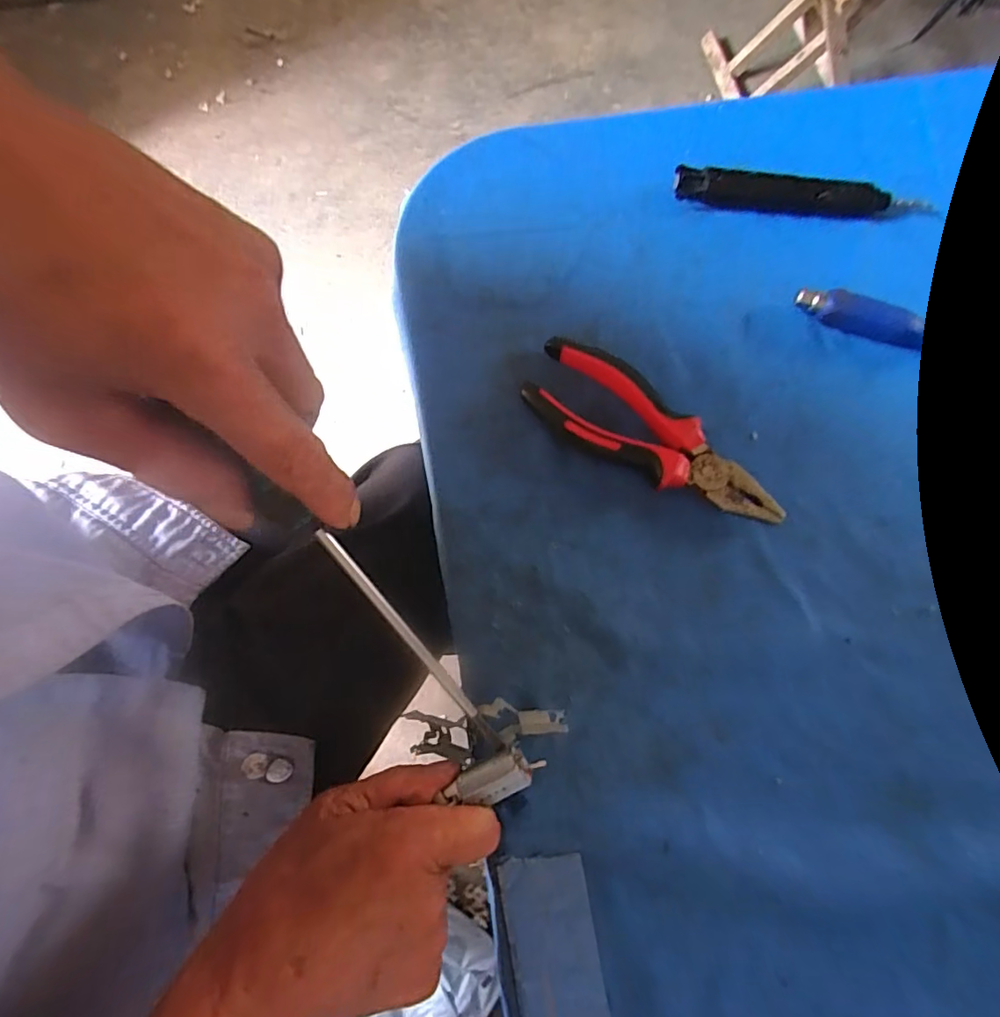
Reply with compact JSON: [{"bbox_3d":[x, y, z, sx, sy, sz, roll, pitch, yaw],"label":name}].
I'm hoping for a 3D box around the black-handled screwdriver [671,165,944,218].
[{"bbox_3d":[0.200,-0.200,0.351,0.174,0.013,0.020,6,77,0],"label":"black-handled screwdriver"}]

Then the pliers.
[{"bbox_3d":[0.086,-0.039,0.313,0.155,0.023,0.052,36,79,7],"label":"pliers"}]

